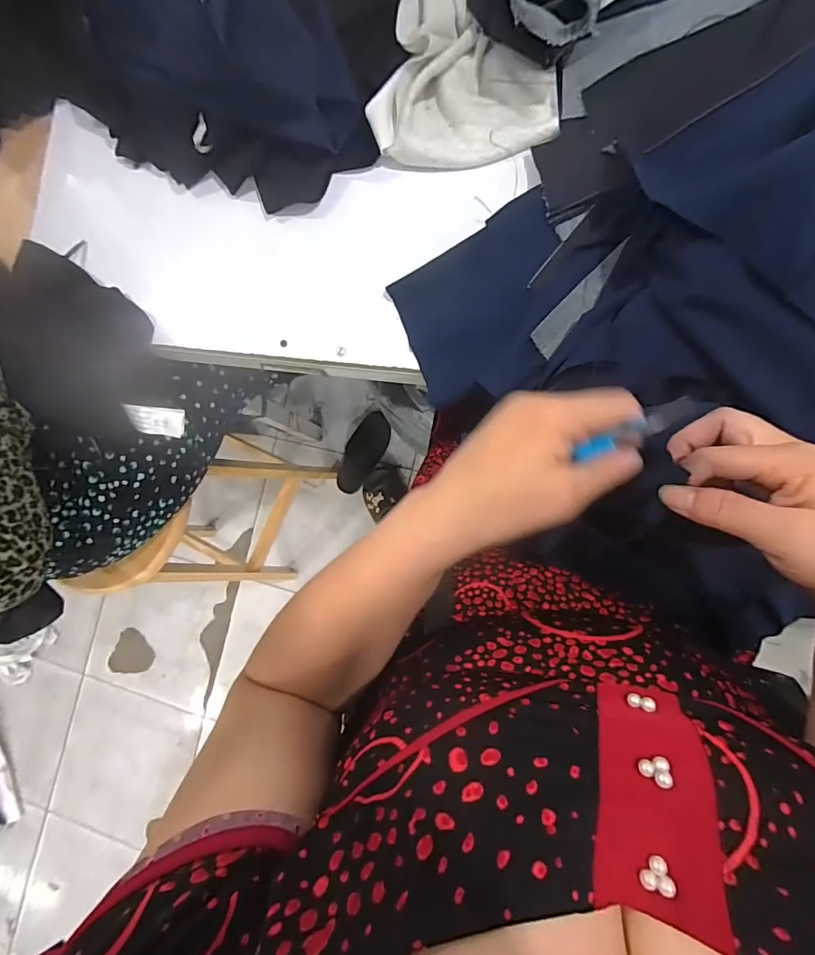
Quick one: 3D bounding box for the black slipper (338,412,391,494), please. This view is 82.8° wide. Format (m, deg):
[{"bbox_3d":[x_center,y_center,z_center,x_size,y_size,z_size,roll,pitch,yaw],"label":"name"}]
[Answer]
[{"bbox_3d":[-0.119,-0.066,1.256,0.095,0.046,0.228,29,91,10],"label":"black slipper"}]

